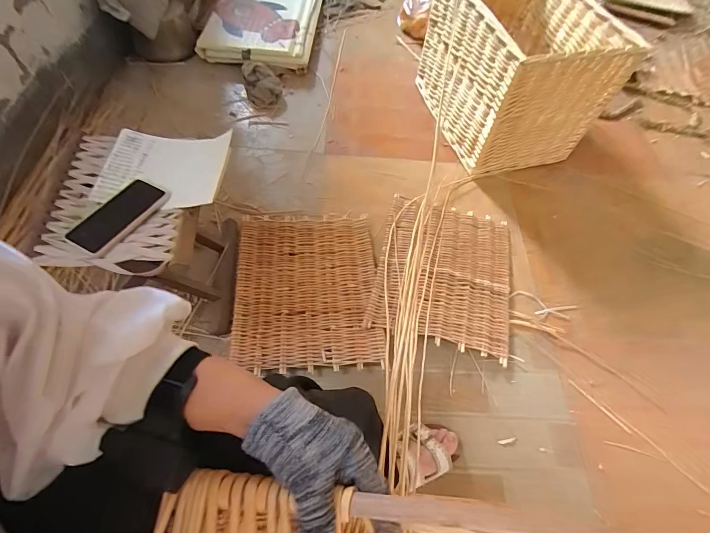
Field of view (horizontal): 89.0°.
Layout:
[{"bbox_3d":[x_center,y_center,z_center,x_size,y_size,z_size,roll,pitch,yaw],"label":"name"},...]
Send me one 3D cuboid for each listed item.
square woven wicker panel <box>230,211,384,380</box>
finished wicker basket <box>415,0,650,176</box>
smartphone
[{"bbox_3d":[-0.118,0.040,0.896,0.337,0.032,0.417,-2,60,-8],"label":"square woven wicker panel"},{"bbox_3d":[0.485,-0.641,1.164,0.391,0.378,0.555,-14,62,-15],"label":"finished wicker basket"},{"bbox_3d":[-0.400,-0.088,0.617,0.079,0.014,0.159,24,56,6],"label":"smartphone"}]

